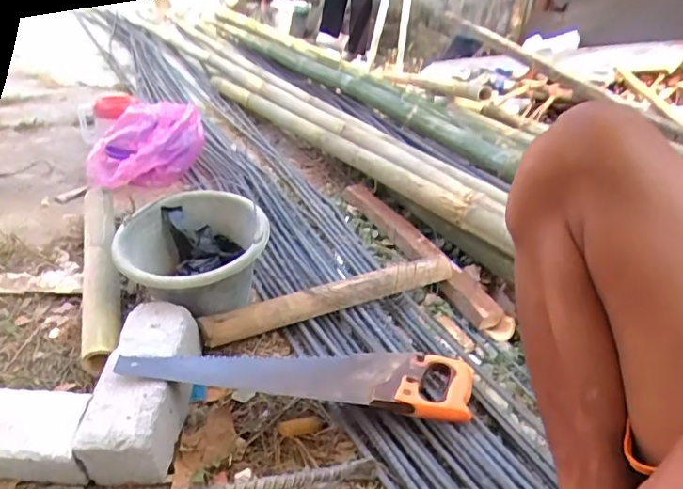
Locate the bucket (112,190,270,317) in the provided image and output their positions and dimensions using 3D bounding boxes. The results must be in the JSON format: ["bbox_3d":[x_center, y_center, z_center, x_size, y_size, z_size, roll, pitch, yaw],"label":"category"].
[{"bbox_3d":[-0.261,0.035,0.940,0.241,0.173,0.238,3,28,-2],"label":"bucket"}]

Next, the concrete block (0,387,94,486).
[{"bbox_3d":[-0.437,0.247,0.701,0.220,0.065,0.103,4,31,2],"label":"concrete block"}]

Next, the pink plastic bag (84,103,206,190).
[{"bbox_3d":[-0.519,-0.262,1.404,0.269,0.182,0.165,3,28,-2],"label":"pink plastic bag"}]

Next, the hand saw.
[{"bbox_3d":[-0.053,0.181,0.771,0.505,0.045,0.113,4,31,0],"label":"hand saw"}]

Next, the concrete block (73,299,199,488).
[{"bbox_3d":[-0.280,0.213,0.770,0.117,0.117,0.261,2,31,-3],"label":"concrete block"}]

